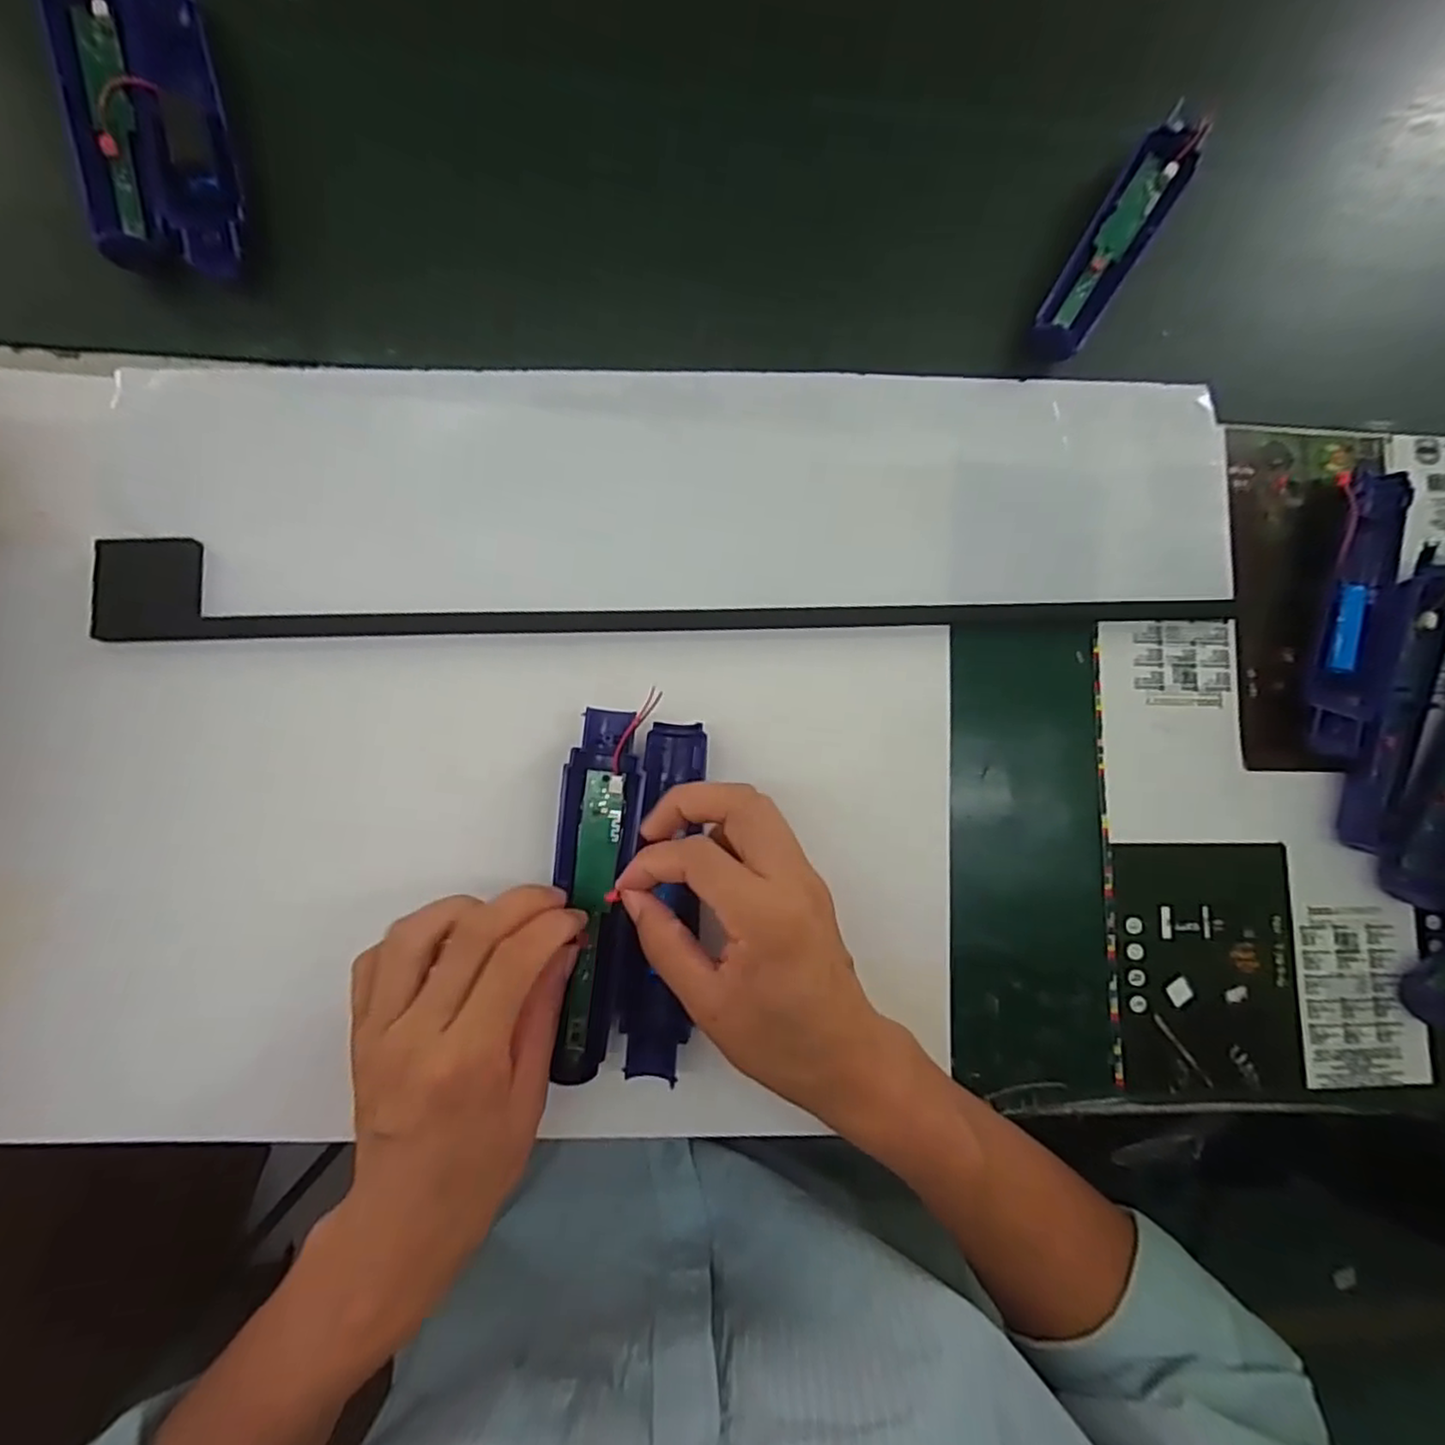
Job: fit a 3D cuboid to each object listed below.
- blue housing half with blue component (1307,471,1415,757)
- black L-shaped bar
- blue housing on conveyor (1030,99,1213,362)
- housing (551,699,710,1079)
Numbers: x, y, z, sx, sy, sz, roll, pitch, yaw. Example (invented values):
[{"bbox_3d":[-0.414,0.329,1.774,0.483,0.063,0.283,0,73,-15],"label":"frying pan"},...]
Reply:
[{"bbox_3d":[0.352,-0.063,0.384,0.037,0.017,0.168,19,84,-3],"label":"blue housing half with blue component"},{"bbox_3d":[-0.014,-0.066,0.366,0.586,0.009,0.046,0,95,-5],"label":"black L-shaped bar"},{"bbox_3d":[0.232,-0.283,0.399,0.035,0.018,0.169,33,84,-1],"label":"blue housing on conveyor"},{"bbox_3d":[-0.046,0.081,0.334,0.067,0.015,0.177,2,84,-6],"label":"housing"}]

